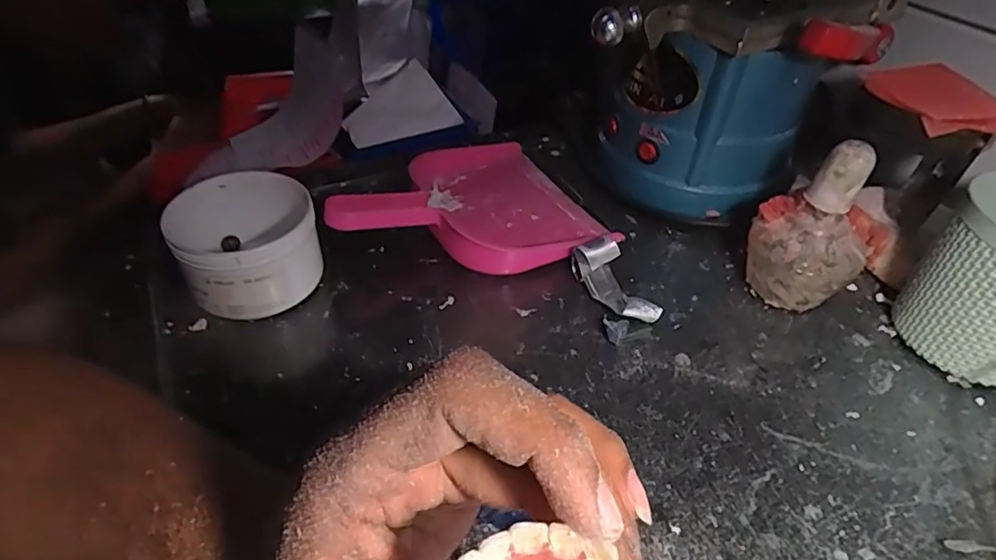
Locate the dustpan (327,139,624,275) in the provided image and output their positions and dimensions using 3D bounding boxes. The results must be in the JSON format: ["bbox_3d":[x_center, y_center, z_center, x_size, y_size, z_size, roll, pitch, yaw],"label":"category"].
[{"bbox_3d":[-0.031,-0.064,0.465,0.214,0.048,0.166,-19,47,-23],"label":"dustpan"}]

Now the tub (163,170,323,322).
[{"bbox_3d":[-0.174,-0.025,0.403,0.089,0.065,0.095,2,43,-2],"label":"tub"}]

